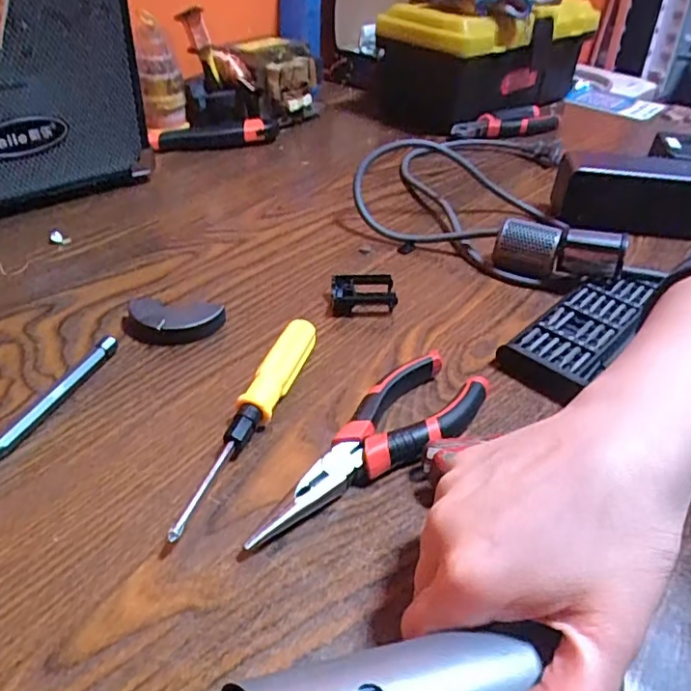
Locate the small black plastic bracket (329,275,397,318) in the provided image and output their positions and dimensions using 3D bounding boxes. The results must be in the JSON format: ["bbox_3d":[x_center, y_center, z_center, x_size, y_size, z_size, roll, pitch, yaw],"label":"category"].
[{"bbox_3d":[0.013,-0.037,0.417,0.045,0.017,0.030,4,38,-1],"label":"small black plastic bracket"}]

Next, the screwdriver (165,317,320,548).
[{"bbox_3d":[-0.048,0.035,0.312,0.017,0.022,0.149,16,40,13],"label":"screwdriver"}]

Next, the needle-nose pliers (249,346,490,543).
[{"bbox_3d":[0.012,0.050,0.300,0.154,0.020,0.047,-28,49,-35],"label":"needle-nose pliers"}]

